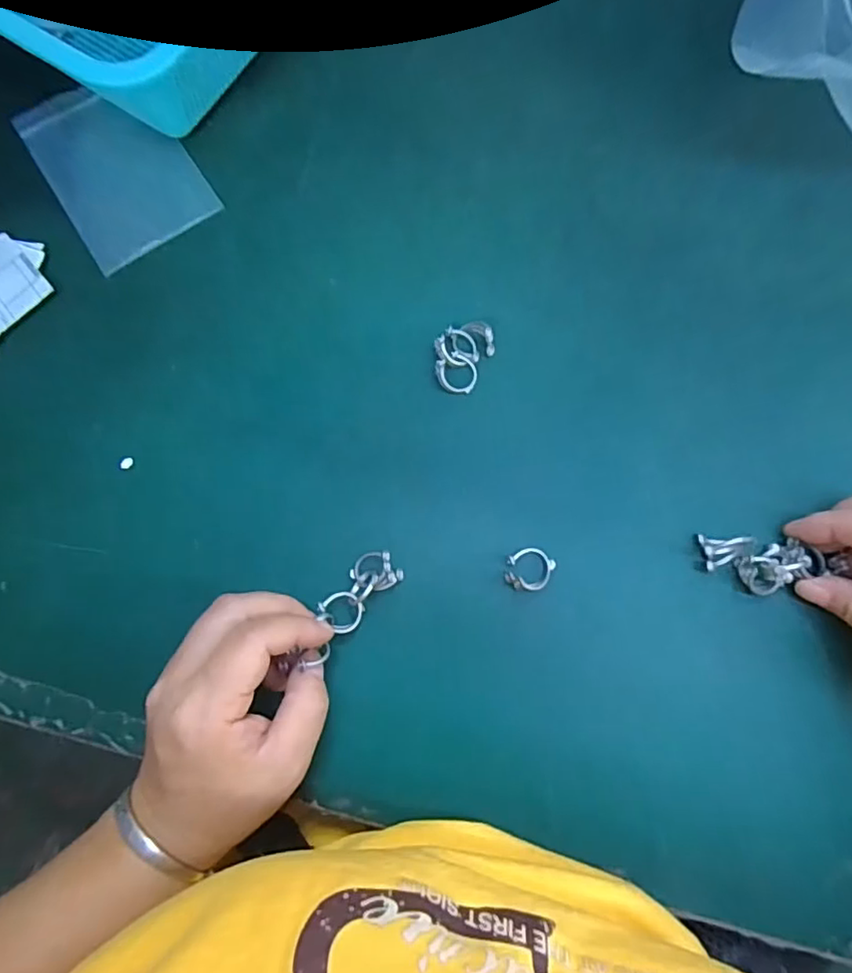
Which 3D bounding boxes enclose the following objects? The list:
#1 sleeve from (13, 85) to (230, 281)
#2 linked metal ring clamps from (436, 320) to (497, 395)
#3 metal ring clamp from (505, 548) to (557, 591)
[{"bbox_3d":[-0.184,-0.191,0.347,0.077,0.005,0.117,-32,84,-9],"label":"sleeve"},{"bbox_3d":[0.020,-0.074,0.322,0.028,0.015,0.042,31,81,7],"label":"linked metal ring clamps"},{"bbox_3d":[0.054,0.043,0.302,0.027,0.016,0.021,1,79,1],"label":"metal ring clamp"}]

